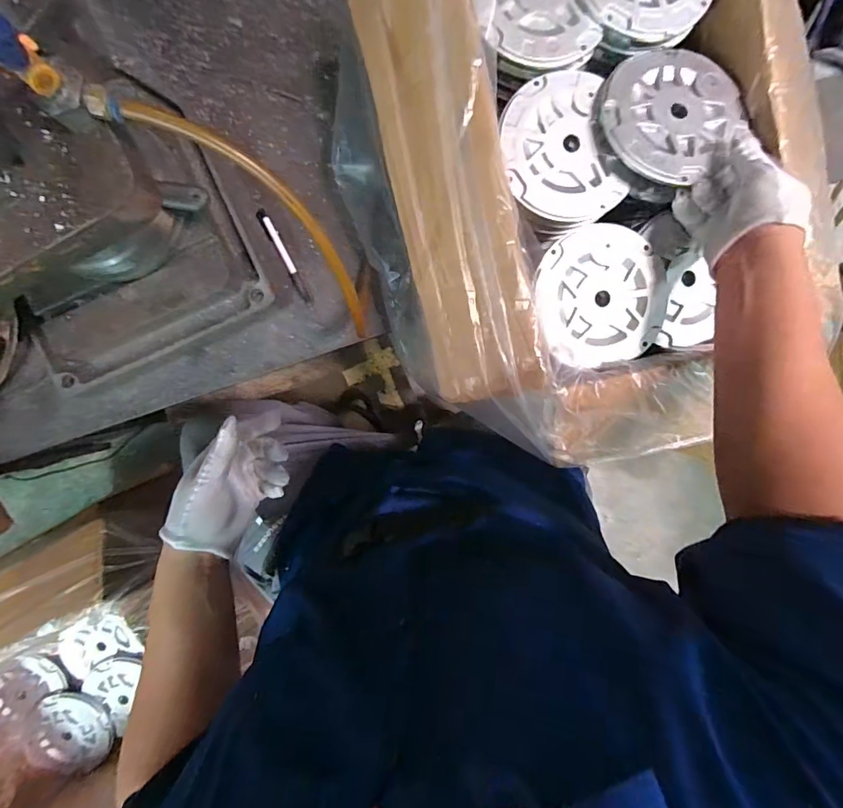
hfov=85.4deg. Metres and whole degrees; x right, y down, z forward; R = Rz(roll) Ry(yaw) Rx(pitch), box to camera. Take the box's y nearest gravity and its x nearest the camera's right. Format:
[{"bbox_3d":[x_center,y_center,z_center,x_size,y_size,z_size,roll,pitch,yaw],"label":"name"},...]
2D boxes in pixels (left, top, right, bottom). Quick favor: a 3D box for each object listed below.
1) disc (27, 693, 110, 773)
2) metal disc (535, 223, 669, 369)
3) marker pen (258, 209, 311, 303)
[{"bbox_3d":[-0.570,0.539,0.744,0.123,0.024,0.120,0,95,-1],"label":"disc"},{"bbox_3d":[0.178,-0.106,0.450,0.126,0.015,0.131,0,95,-1],"label":"metal disc"},{"bbox_3d":[-0.183,-0.197,0.617,0.012,0.013,0.135,-27,95,1],"label":"marker pen"}]

